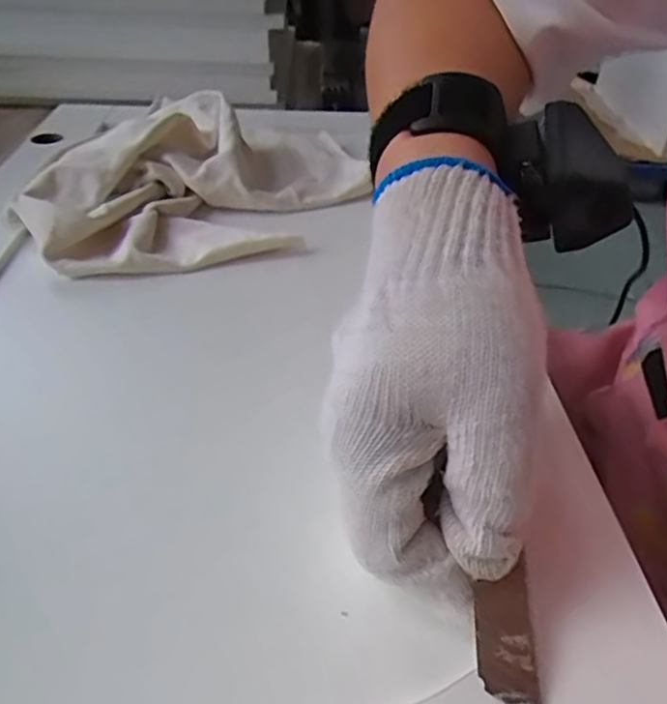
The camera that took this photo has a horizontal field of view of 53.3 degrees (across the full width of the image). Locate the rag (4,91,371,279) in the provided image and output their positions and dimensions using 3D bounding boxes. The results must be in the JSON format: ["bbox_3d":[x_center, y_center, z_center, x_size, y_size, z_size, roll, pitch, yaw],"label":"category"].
[{"bbox_3d":[-0.072,-0.122,0.446,0.144,0.050,0.266,22,42,26],"label":"rag"}]

